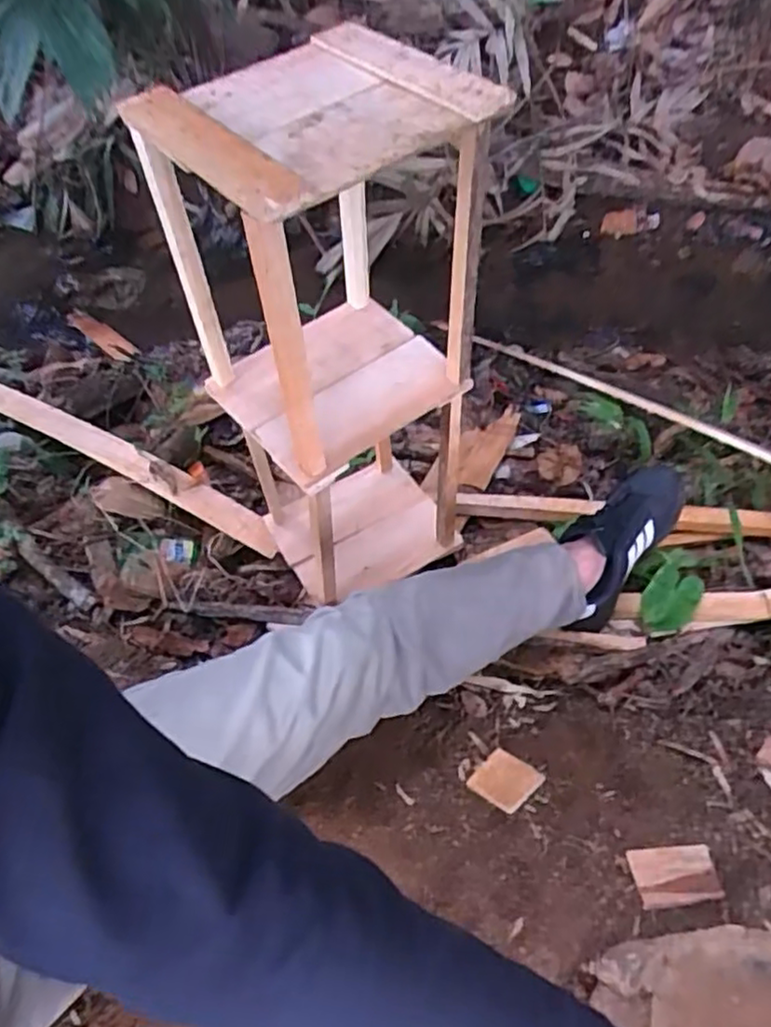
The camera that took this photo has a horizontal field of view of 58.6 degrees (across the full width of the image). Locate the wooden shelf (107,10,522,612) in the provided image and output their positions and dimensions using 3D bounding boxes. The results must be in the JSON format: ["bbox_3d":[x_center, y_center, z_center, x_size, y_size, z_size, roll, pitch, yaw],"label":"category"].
[{"bbox_3d":[-0.052,-0.142,0.813,0.259,0.663,0.252,-31,55,-22],"label":"wooden shelf"}]

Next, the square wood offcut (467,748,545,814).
[{"bbox_3d":[0.122,0.276,0.713,0.060,0.007,0.066,-31,30,-31],"label":"square wood offcut"}]

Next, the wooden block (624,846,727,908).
[{"bbox_3d":[0.255,0.318,0.603,0.073,0.010,0.048,-5,49,-2],"label":"wooden block"}]

